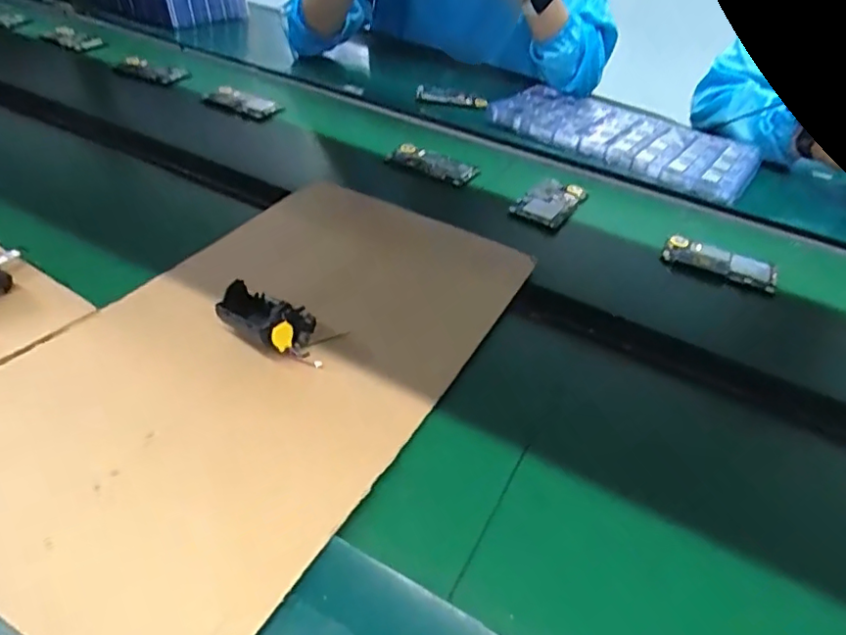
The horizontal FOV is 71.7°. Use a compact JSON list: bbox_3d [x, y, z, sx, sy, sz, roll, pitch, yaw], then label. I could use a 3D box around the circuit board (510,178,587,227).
[{"bbox_3d":[0.167,-0.154,0.755,0.064,0.011,0.117,27,43,21],"label":"circuit board"}]

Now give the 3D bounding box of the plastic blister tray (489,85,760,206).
[{"bbox_3d":[0.317,-0.292,0.934,0.394,0.023,0.234,25,43,18],"label":"plastic blister tray"}]

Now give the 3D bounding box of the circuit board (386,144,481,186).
[{"bbox_3d":[0.011,-0.213,0.808,0.127,0.007,0.062,21,42,15],"label":"circuit board"}]

